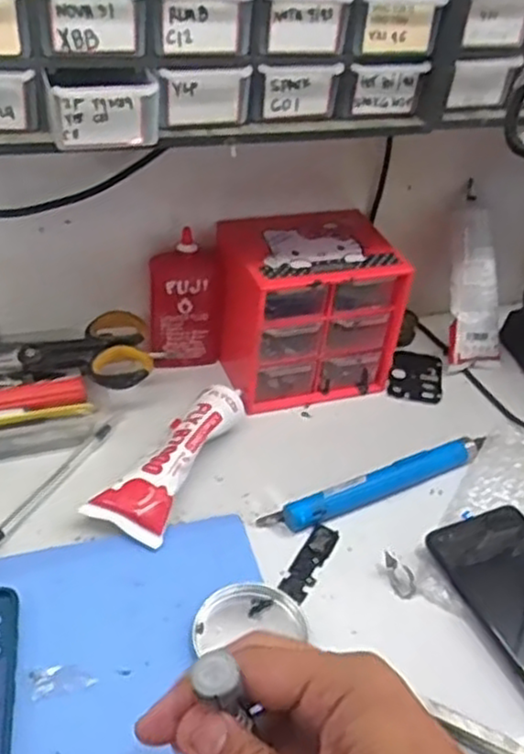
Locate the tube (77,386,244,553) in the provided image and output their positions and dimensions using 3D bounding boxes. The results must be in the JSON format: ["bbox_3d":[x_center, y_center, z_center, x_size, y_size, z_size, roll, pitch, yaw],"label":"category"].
[{"bbox_3d":[-0.059,0.052,0.507,0.052,0.029,0.135,21,41,17],"label":"tube"}]

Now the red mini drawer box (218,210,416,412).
[{"bbox_3d":[0.033,-0.056,0.597,0.125,0.121,0.108,-10,42,-19],"label":"red mini drawer box"}]

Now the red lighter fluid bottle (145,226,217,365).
[{"bbox_3d":[-0.063,-0.061,0.591,0.054,0.115,0.029,-5,41,-14],"label":"red lighter fluid bottle"}]

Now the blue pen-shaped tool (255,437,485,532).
[{"bbox_3d":[0.087,0.075,0.521,0.182,0.020,0.024,-16,44,-25],"label":"blue pen-shaped tool"}]

